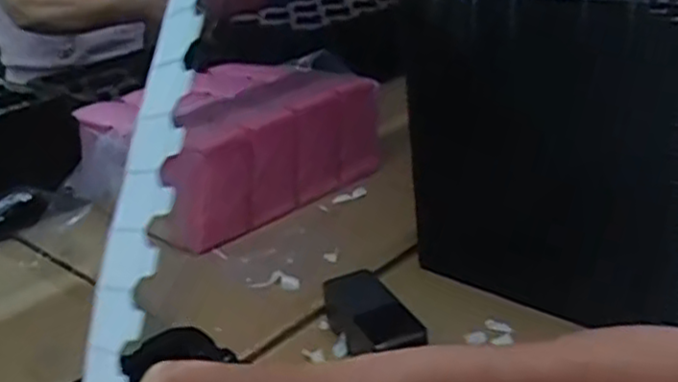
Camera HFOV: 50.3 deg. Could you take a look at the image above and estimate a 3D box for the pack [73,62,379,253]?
[{"bbox_3d":[-0.173,-0.074,1.067,0.373,0.133,0.328,-25,30,-35],"label":"pack"}]

